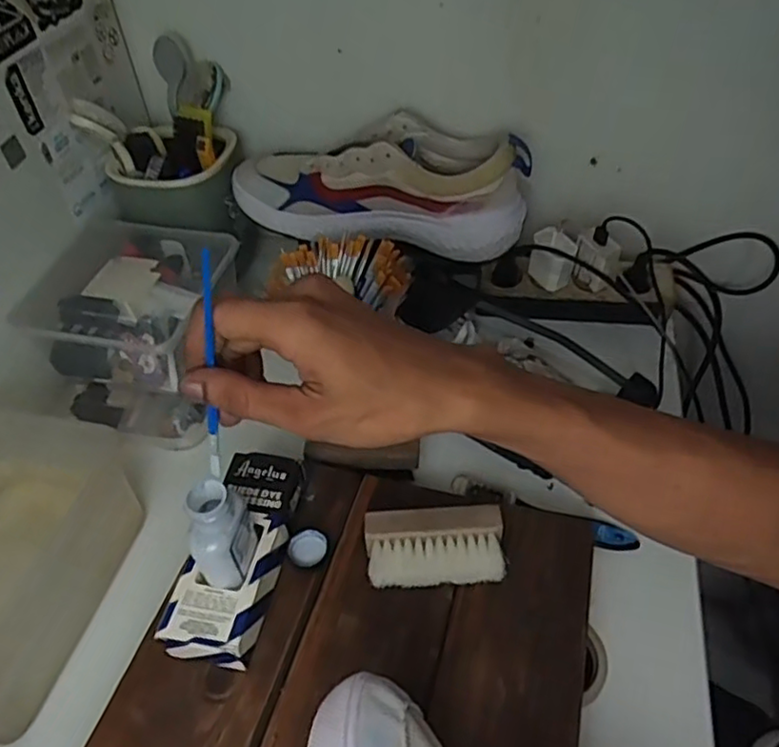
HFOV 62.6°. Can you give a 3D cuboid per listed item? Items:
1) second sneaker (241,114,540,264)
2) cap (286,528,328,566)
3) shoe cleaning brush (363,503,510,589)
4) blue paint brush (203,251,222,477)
[{"bbox_3d":[-0.012,-0.188,0.630,0.288,0.094,0.084,8,47,9],"label":"second sneaker"},{"bbox_3d":[-0.059,0.124,0.457,0.027,0.007,0.024,-18,49,-15],"label":"cap"},{"bbox_3d":[0.031,0.120,0.442,0.091,0.036,0.043,-2,46,0],"label":"shoe cleaning brush"},{"bbox_3d":[-0.090,0.004,0.324,0.006,0.166,0.004,20,46,5],"label":"blue paint brush"}]

